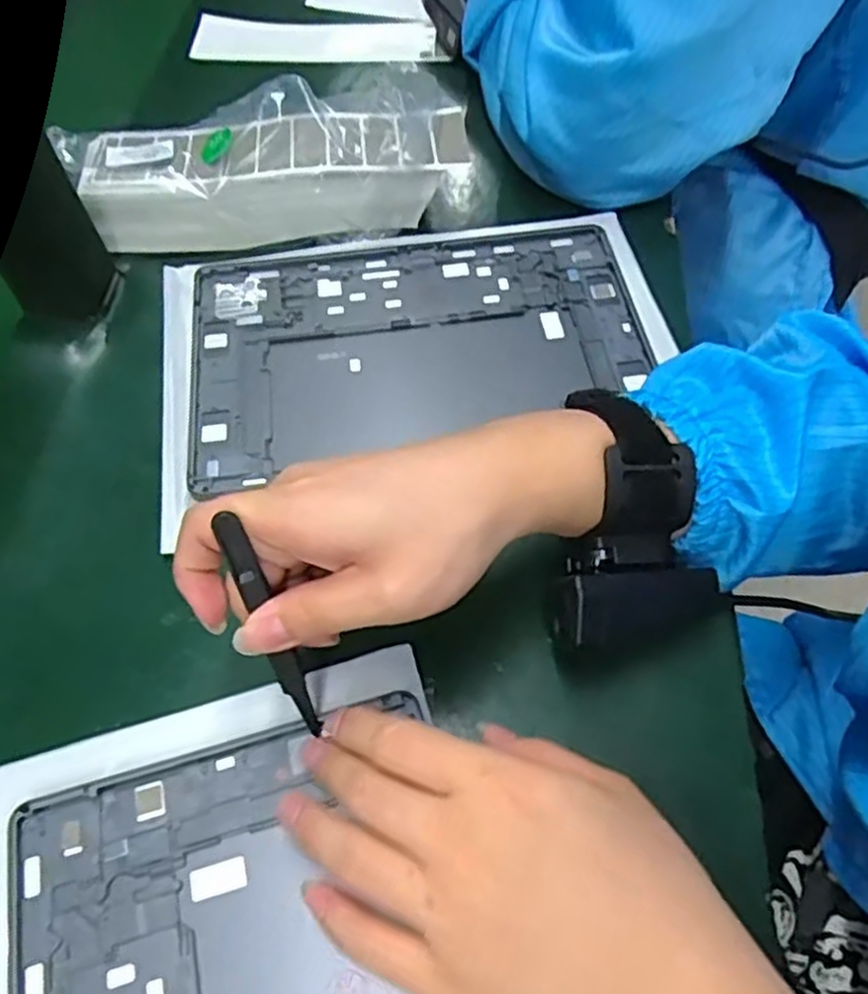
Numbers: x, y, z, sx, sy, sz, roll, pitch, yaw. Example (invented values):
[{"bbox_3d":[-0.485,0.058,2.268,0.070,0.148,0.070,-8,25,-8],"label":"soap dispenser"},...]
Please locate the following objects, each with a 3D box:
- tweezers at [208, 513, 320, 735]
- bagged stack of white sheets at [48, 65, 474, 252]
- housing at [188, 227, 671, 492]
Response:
[{"bbox_3d":[-0.060,0.053,0.285,0.011,0.100,0.010,-22,32,-13],"label":"tweezers"},{"bbox_3d":[-0.100,-0.212,0.478,0.242,0.059,0.093,-6,58,-3],"label":"bagged stack of white sheets"},{"bbox_3d":[-0.011,-0.096,0.435,0.255,0.007,0.160,-10,58,-5],"label":"housing"}]

